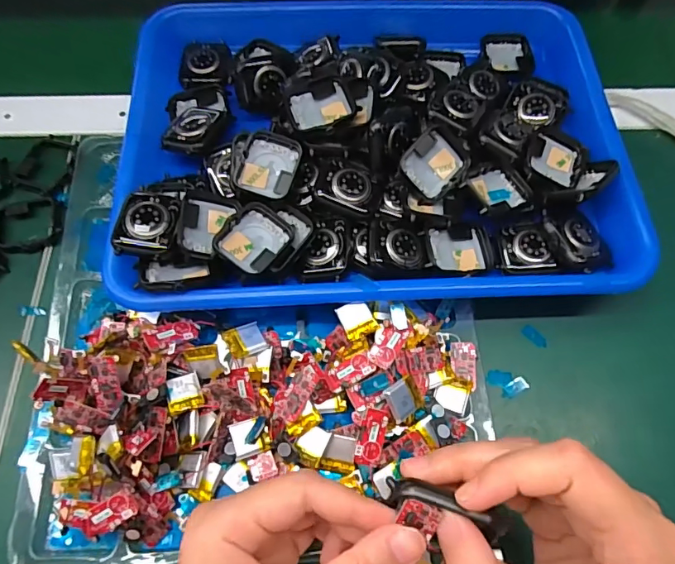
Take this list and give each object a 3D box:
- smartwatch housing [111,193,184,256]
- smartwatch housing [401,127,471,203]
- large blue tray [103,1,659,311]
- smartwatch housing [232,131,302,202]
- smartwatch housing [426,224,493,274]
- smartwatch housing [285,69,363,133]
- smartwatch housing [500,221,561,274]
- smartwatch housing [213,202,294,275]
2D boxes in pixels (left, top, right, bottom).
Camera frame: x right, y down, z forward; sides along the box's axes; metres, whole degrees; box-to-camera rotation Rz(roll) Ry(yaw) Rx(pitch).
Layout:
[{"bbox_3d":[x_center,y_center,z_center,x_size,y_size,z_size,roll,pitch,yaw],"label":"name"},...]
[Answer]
[{"bbox_3d":[-0.111,-0.035,0.284,0.037,0.015,0.041,1,66,0],"label":"smartwatch housing"},{"bbox_3d":[0.062,-0.075,0.302,0.045,0.011,0.037,-45,100,-9],"label":"smartwatch housing"},{"bbox_3d":[0.022,-0.107,0.334,0.321,0.051,0.267,-2,66,-1],"label":"large blue tray"},{"bbox_3d":[-0.042,-0.073,0.300,0.035,0.008,0.041,18,80,1],"label":"smartwatch housing"},{"bbox_3d":[0.076,-0.021,0.298,0.041,0.014,0.034,-8,66,-4],"label":"smartwatch housing"},{"bbox_3d":[-0.011,-0.114,0.306,0.041,0.012,0.038,-14,67,-7],"label":"smartwatch housing"},{"bbox_3d":[0.117,-0.022,0.296,0.033,0.013,0.034,-9,66,-4],"label":"smartwatch housing"},{"bbox_3d":[-0.050,-0.026,0.283,0.035,0.008,0.040,34,70,14],"label":"smartwatch housing"}]

